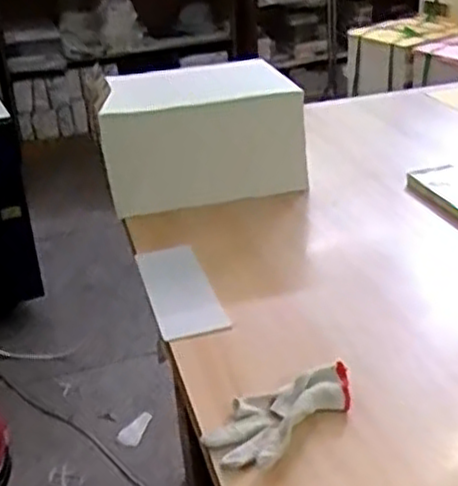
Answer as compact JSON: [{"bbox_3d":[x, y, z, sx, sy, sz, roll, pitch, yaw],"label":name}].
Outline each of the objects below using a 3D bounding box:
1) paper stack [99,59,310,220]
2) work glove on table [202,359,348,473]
[{"bbox_3d":[-0.061,-0.219,1.458,0.380,0.234,0.209,-10,28,-12],"label":"paper stack"},{"bbox_3d":[0.059,0.193,0.858,0.186,0.038,0.091,-24,33,-33],"label":"work glove on table"}]

